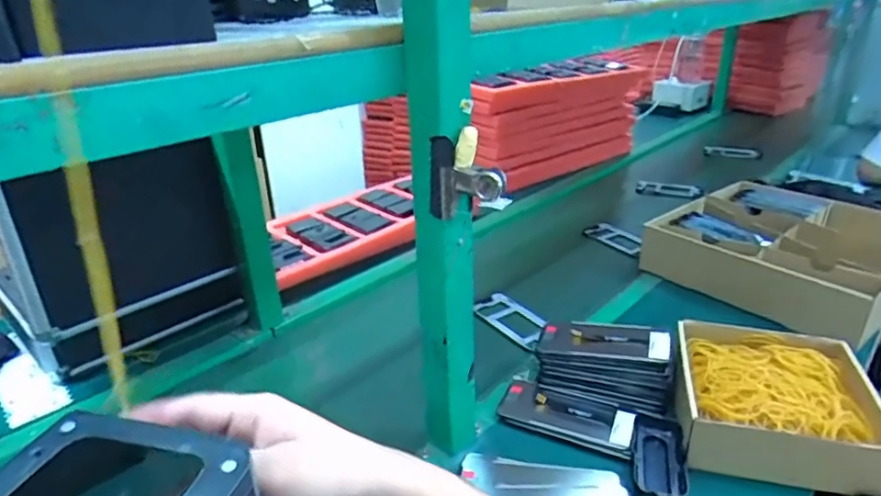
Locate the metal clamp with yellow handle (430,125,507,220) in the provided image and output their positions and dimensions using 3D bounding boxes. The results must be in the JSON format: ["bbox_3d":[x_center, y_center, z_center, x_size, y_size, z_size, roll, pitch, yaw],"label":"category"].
[{"bbox_3d":[0.022,-0.064,0.496,0.063,0.075,0.039,0,25,3],"label":"metal clamp with yellow handle"}]

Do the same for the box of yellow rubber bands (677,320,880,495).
[{"bbox_3d":[0.376,0.175,0.650,0.210,0.072,0.213,6,26,15],"label":"box of yellow rubber bands"}]

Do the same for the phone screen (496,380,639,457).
[{"bbox_3d":[0.150,0.200,0.685,0.157,0.015,0.072,12,28,27],"label":"phone screen"}]

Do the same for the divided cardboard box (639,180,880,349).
[{"bbox_3d":[0.611,-0.003,0.998,0.363,0.107,0.364,-21,31,-35],"label":"divided cardboard box"}]

